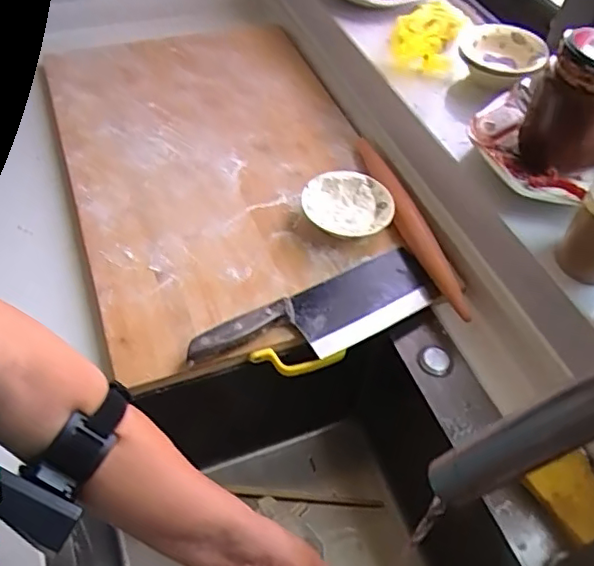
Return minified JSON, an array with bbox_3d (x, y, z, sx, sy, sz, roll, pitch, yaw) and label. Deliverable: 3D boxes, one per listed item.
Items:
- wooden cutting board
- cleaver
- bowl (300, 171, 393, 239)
[{"bbox_3d":[-0.105,-0.166,0.801,0.399,0.030,0.619,-16,54,-16],"label":"wooden cutting board"},{"bbox_3d":[0.028,0.032,0.620,0.283,0.024,0.084,-24,57,-22],"label":"cleaver"},{"bbox_3d":[0.062,-0.091,0.719,0.109,0.036,0.105,2,51,-3],"label":"bowl"}]

